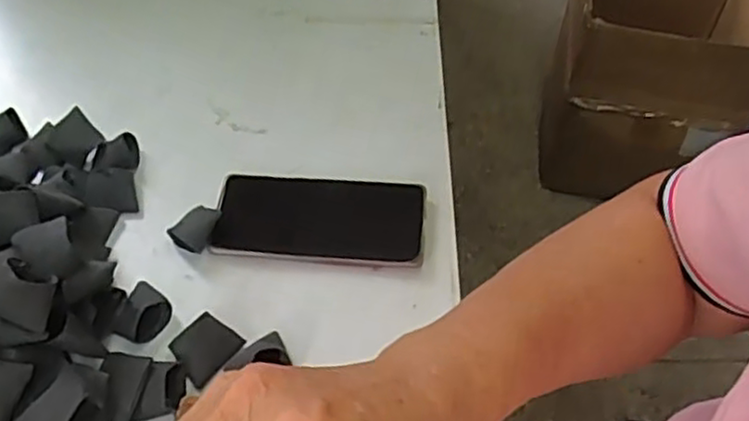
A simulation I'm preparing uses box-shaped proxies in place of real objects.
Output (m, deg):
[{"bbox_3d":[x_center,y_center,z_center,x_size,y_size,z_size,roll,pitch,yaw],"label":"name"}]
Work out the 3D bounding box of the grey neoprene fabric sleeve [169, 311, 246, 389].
[{"bbox_3d":[-0.115,0.093,0.470,0.033,0.025,0.041,31,60,22],"label":"grey neoprene fabric sleeve"}]

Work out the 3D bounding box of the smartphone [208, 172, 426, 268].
[{"bbox_3d":[-0.041,0.004,0.532,0.157,0.014,0.077,5,51,2],"label":"smartphone"}]

